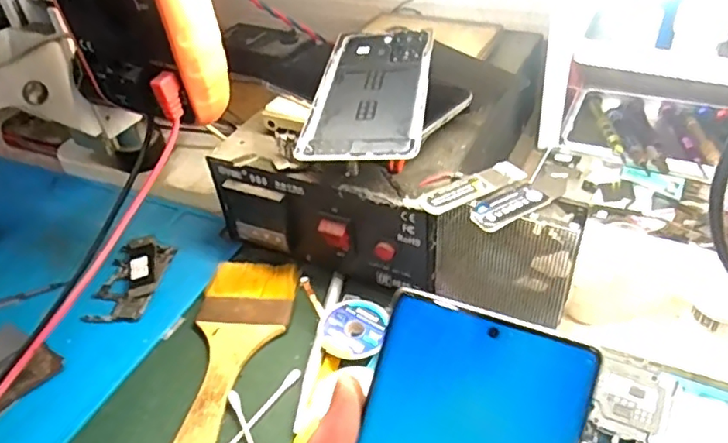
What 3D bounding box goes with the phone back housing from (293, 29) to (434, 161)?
[{"bbox_3d":[0.006,-0.089,0.384,0.071,0.011,0.147,2,41,11],"label":"phone back housing"}]

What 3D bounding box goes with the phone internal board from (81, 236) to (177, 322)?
[{"bbox_3d":[-0.170,0.040,0.426,0.044,0.008,0.079,0,41,9],"label":"phone internal board"}]

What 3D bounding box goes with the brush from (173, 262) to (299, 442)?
[{"bbox_3d":[-0.083,0.087,0.362,0.061,0.008,0.161,-2,41,7],"label":"brush"}]

